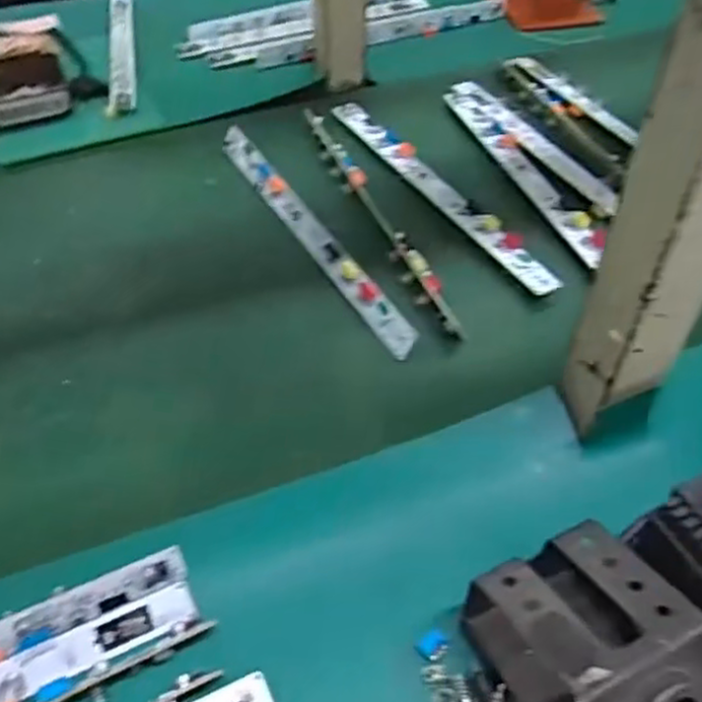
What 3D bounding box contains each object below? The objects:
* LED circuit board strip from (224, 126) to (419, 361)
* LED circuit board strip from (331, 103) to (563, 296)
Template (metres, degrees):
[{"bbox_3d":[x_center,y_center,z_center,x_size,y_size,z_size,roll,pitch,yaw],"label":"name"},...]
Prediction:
[{"bbox_3d":[-0.033,-0.094,0.563,0.017,0.016,0.280,-23,51,-20],"label":"LED circuit board strip"},{"bbox_3d":[0.068,-0.135,0.604,0.027,0.008,0.287,-25,52,-21],"label":"LED circuit board strip"}]

